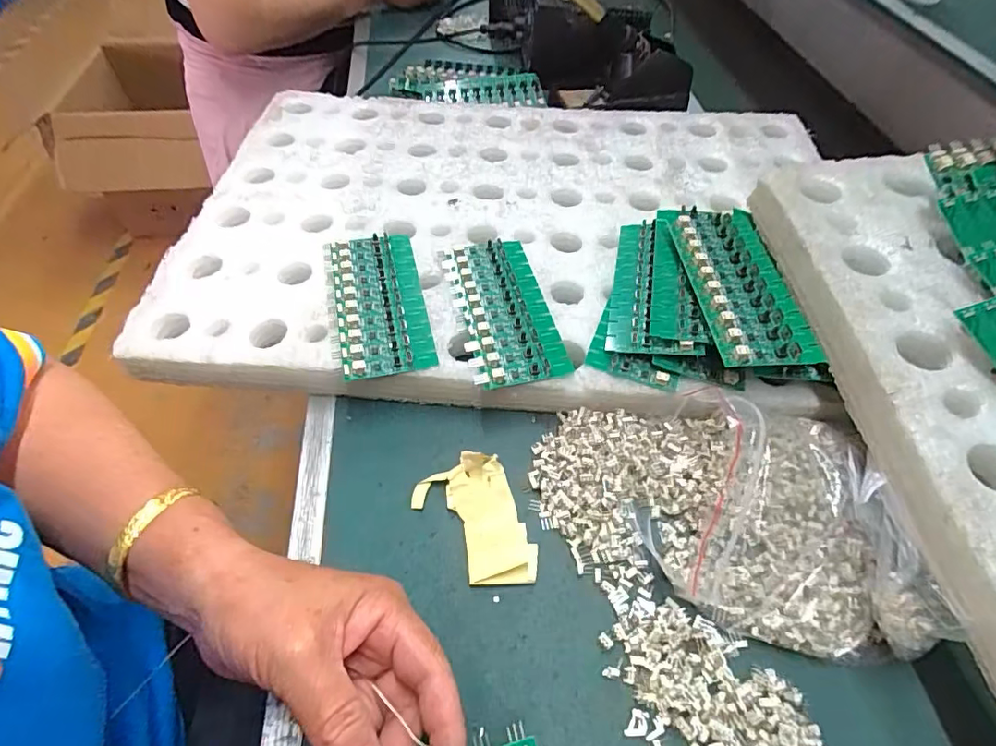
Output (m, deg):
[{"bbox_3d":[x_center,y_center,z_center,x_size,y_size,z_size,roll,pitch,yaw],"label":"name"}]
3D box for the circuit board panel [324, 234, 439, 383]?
[{"bbox_3d":[-0.089,-0.052,0.380,0.067,0.011,0.134,-11,54,-9],"label":"circuit board panel"}]

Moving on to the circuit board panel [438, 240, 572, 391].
[{"bbox_3d":[0.003,-0.048,0.380,0.066,0.012,0.135,-11,54,-10],"label":"circuit board panel"}]

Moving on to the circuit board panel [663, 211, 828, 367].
[{"bbox_3d":[0.164,-0.065,0.356,0.066,0.008,0.146,-1,54,-2],"label":"circuit board panel"}]

